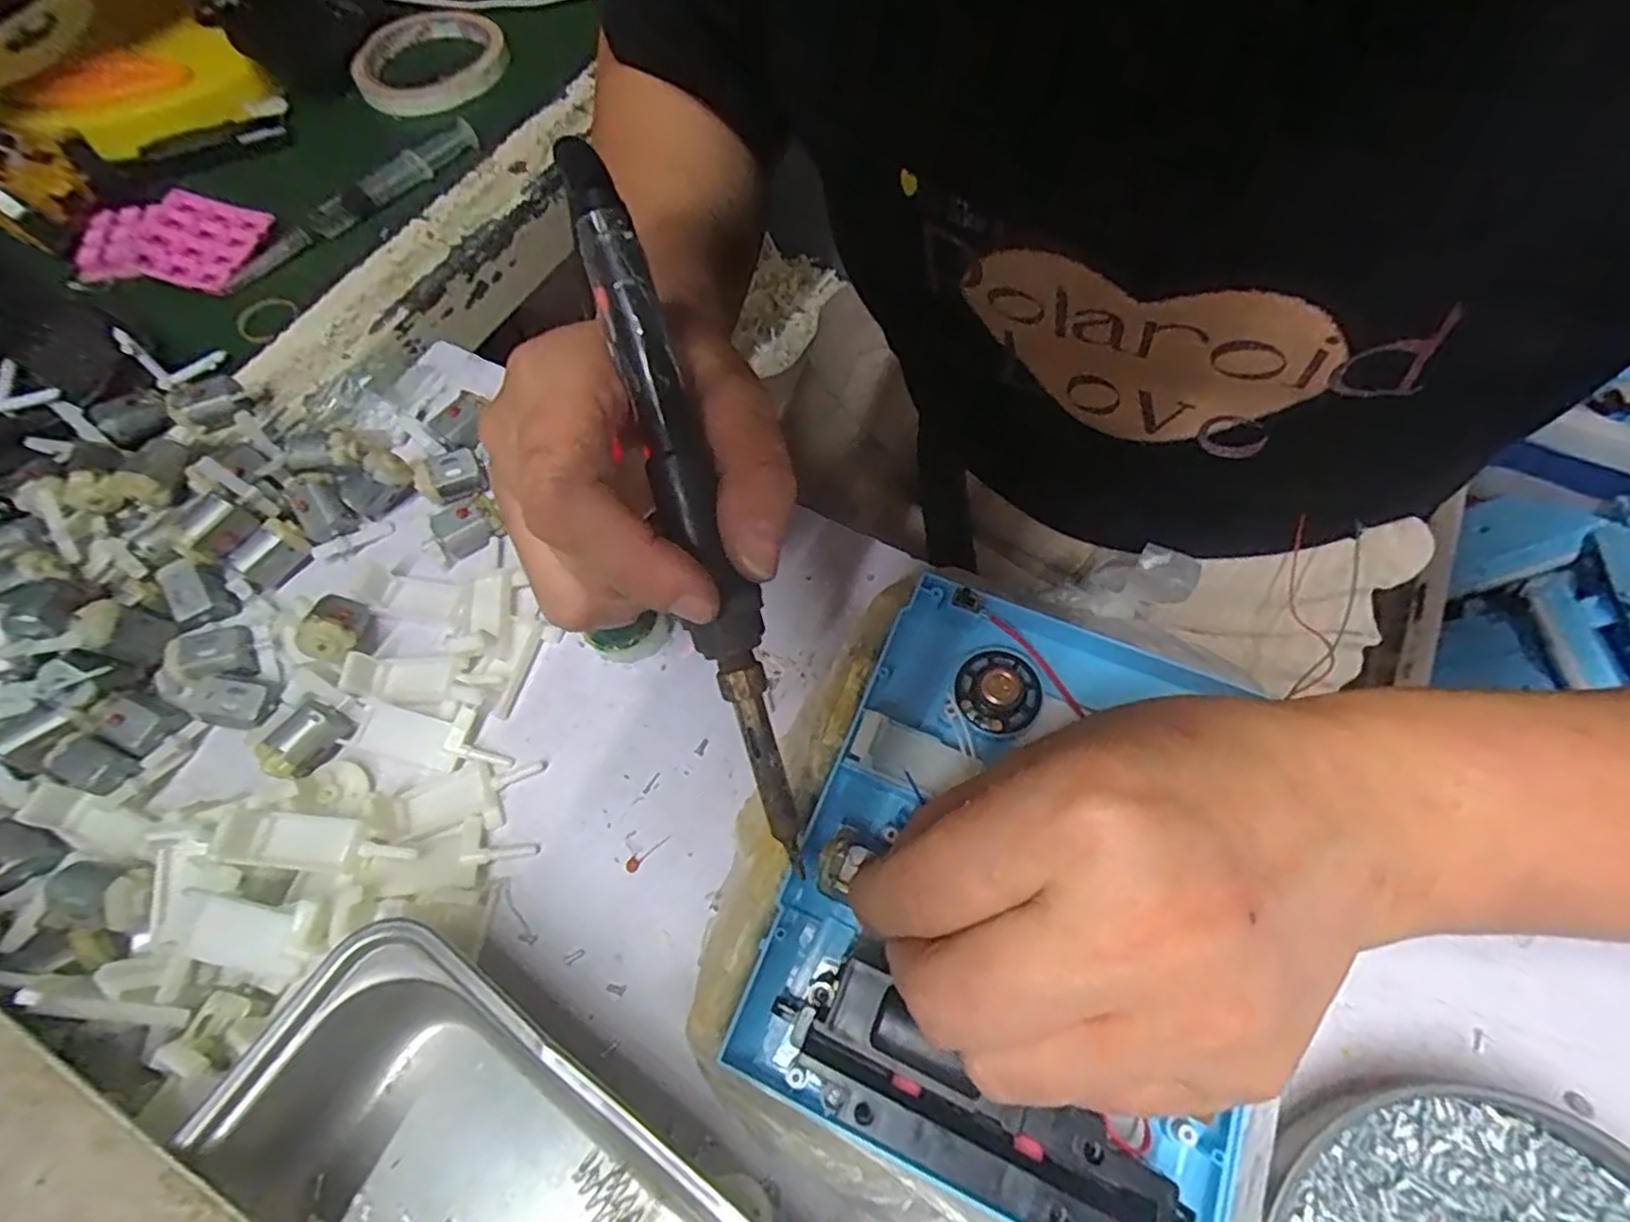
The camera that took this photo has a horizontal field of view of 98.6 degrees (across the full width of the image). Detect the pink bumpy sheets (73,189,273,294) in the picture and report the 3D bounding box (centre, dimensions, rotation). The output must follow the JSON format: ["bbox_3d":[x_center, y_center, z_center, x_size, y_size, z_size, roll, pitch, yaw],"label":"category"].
[{"bbox_3d":[-0.350,-0.203,0.380,0.091,0.023,0.058,14,73,10],"label":"pink bumpy sheets"}]

